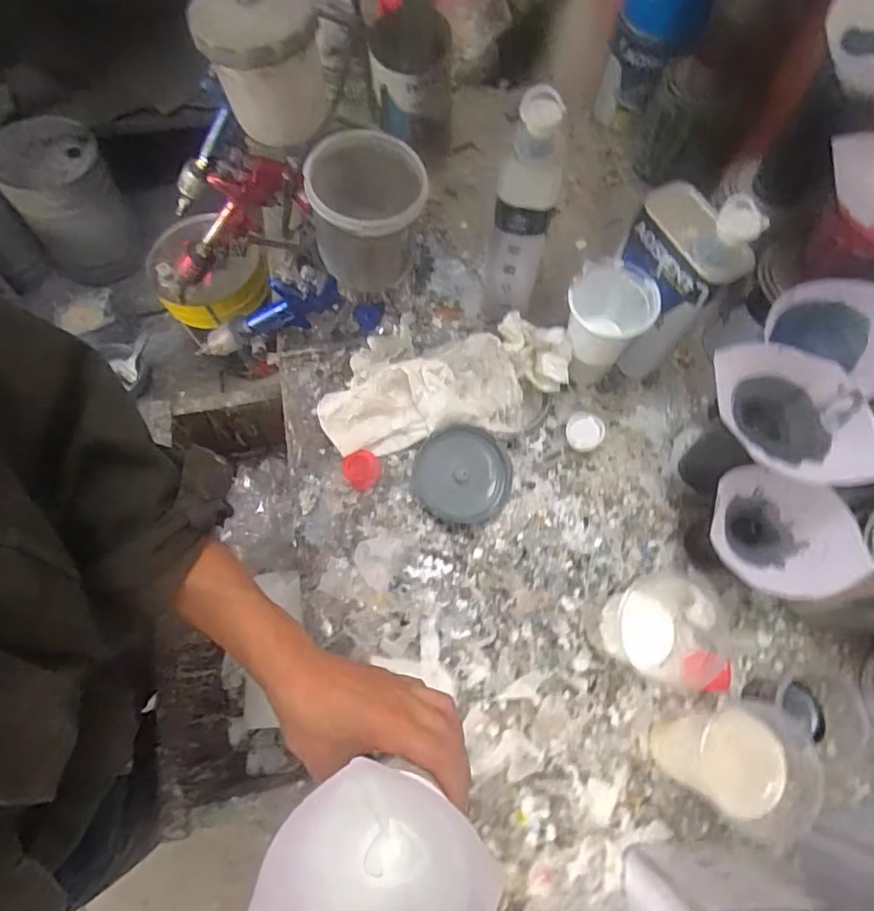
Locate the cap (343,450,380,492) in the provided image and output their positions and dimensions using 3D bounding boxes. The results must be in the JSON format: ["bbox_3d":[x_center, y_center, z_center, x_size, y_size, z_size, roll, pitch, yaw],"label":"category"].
[{"bbox_3d":[-0.081,0.015,0.597,0.039,0.011,0.040,0,69,0],"label":"cap"}]

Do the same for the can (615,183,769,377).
[{"bbox_3d":[0.226,-0.172,0.562,0.068,0.229,0.104,-27,71,-10],"label":"can"}]

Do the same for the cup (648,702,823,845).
[{"bbox_3d":[0.238,0.248,0.450,0.076,0.129,0.086,25,71,9],"label":"cup"}]

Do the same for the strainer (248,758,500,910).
[{"bbox_3d":[-0.038,0.244,0.321,0.124,0.084,0.103,-33,72,-12],"label":"strainer"}]

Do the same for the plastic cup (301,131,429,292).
[{"bbox_3d":[-0.058,-0.202,0.477,0.091,0.110,0.094,0,69,0],"label":"plastic cup"}]

